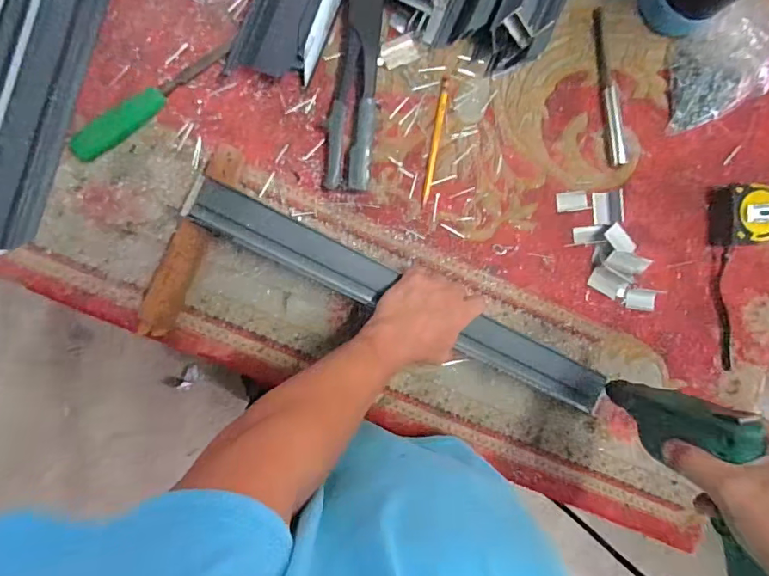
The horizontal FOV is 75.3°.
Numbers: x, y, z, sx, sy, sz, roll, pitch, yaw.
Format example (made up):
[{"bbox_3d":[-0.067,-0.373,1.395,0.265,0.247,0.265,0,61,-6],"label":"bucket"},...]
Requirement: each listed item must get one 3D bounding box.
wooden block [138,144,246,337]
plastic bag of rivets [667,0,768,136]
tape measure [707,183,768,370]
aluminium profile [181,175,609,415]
[{"bbox_3d":[-0.210,-0.049,0.543,0.031,0.041,0.222,24,89,-7],"label":"wooden block"},{"bbox_3d":[0.401,-0.264,0.599,0.107,0.085,0.111,-28,95,-5],"label":"plastic bag of rivets"},{"bbox_3d":[0.462,-0.014,0.633,0.078,0.041,0.231,-3,92,-7],"label":"tape measure"},{"bbox_3d":[0.032,0.015,0.571,0.515,0.030,0.052,26,89,-11],"label":"aluminium profile"}]

